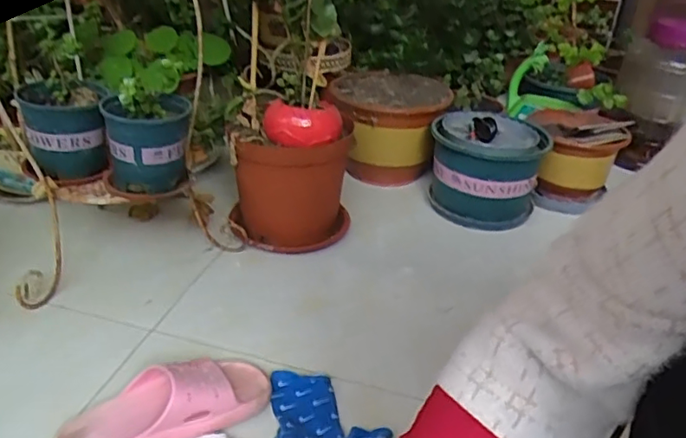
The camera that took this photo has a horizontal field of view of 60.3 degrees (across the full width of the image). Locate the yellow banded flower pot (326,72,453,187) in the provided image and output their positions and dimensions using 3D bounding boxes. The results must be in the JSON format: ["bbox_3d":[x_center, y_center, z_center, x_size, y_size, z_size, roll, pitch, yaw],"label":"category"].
[{"bbox_3d":[0.096,-0.197,1.342,0.265,0.206,0.307,6,28,5],"label":"yellow banded flower pot"}]

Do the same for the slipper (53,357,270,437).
[{"bbox_3d":[-0.219,0.227,0.732,0.261,0.061,0.107,-12,32,-26],"label":"slipper"}]

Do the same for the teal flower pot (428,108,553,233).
[{"bbox_3d":[0.298,-0.105,1.249,0.229,0.184,0.250,2,28,-1],"label":"teal flower pot"}]

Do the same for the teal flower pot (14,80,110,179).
[{"bbox_3d":[-0.433,-0.144,0.922,0.122,0.128,0.144,-8,33,-17],"label":"teal flower pot"}]

